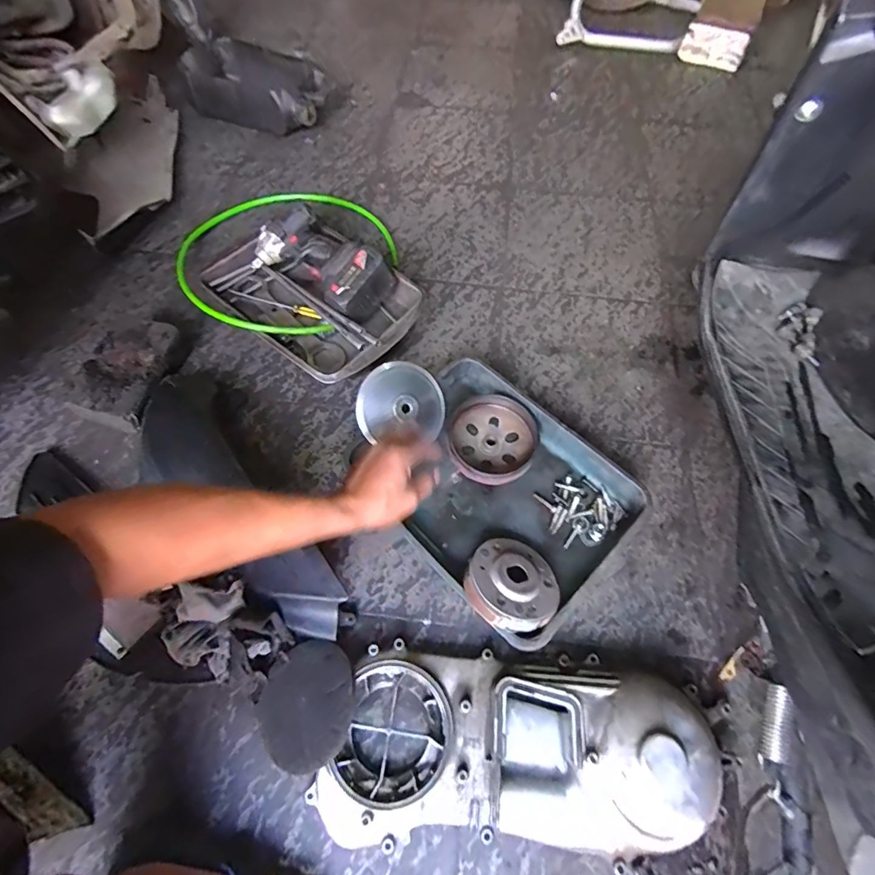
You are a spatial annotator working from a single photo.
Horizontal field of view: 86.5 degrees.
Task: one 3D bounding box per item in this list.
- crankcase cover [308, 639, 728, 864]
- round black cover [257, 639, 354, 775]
[{"bbox_3d":[0.083,0.338,0.494,0.405,0.082,0.184,5,62,2],"label":"crankcase cover"},{"bbox_3d":[-0.146,0.297,0.517,0.117,0.012,0.122,-13,54,19],"label":"round black cover"}]

